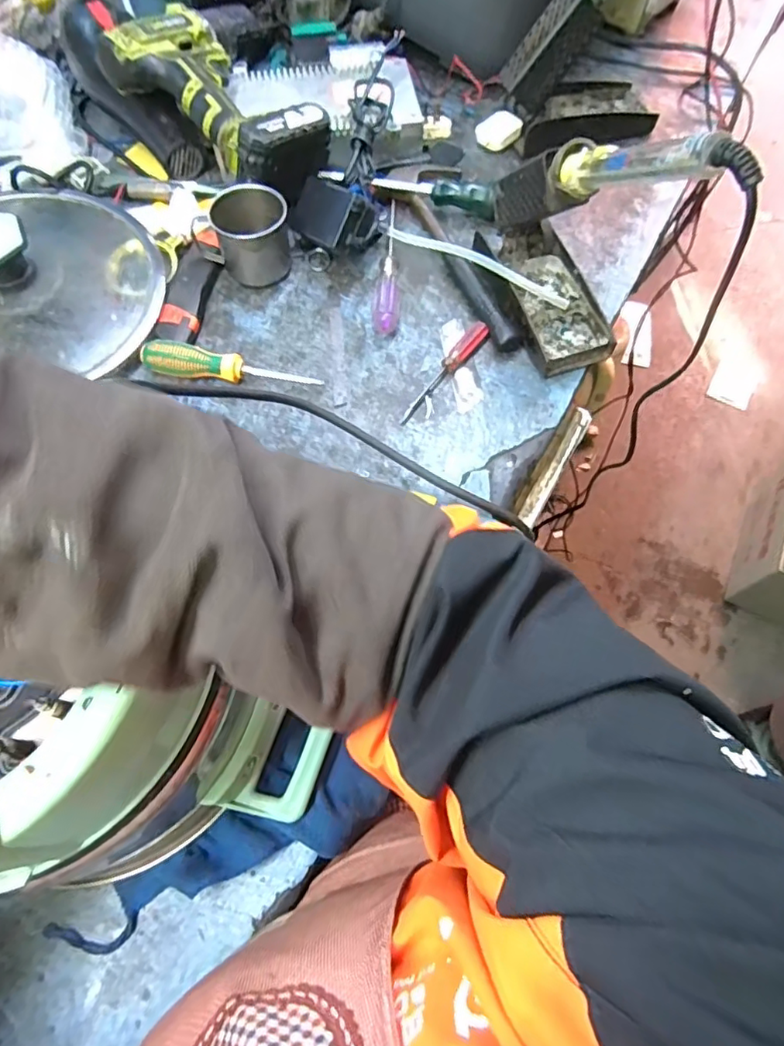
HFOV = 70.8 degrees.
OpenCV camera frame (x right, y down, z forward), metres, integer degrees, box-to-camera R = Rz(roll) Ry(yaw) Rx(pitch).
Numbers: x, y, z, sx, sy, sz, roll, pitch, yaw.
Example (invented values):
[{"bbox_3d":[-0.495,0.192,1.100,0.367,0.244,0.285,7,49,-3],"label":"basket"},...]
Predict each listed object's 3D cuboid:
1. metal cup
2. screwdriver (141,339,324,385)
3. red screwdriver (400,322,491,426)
[{"bbox_3d":[-0.130,-0.271,0.525,0.069,0.065,0.065,0,66,1],"label":"metal cup"},{"bbox_3d":[-0.140,-0.136,0.482,0.150,0.023,0.027,8,65,-9],"label":"screwdriver"},{"bbox_3d":[0.045,-0.134,0.487,0.016,0.014,0.121,38,72,16],"label":"red screwdriver"}]

